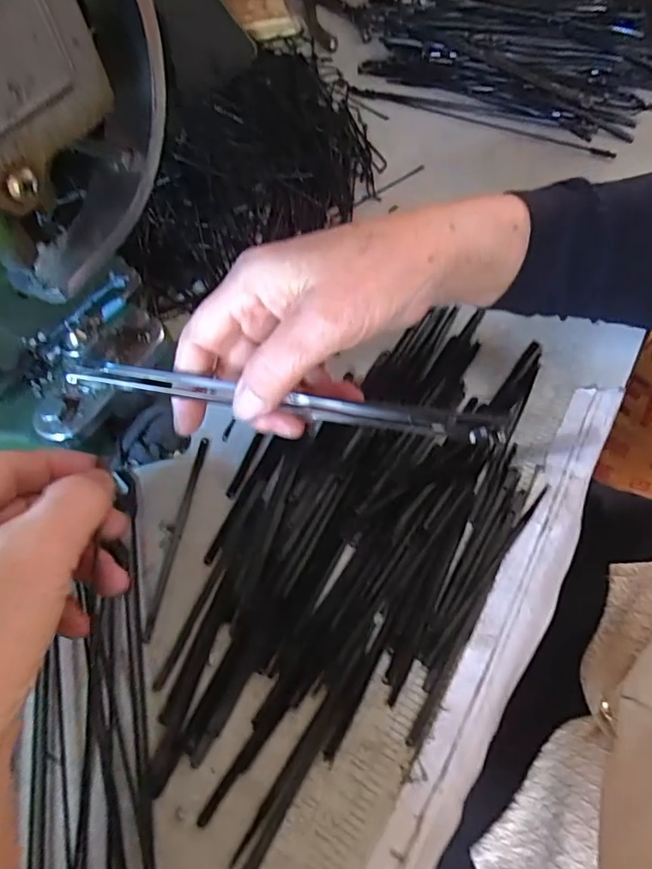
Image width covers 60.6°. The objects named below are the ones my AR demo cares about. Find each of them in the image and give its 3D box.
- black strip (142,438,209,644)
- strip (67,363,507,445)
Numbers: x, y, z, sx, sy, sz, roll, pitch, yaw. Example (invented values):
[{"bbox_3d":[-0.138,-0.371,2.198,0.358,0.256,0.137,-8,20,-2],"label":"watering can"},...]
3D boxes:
[{"bbox_3d":[-0.070,0.046,0.263,0.005,0.004,0.099,6,60,8],"label":"black strip"},{"bbox_3d":[-0.014,-0.014,0.242,0.187,0.004,0.013,7,98,-3],"label":"strip"}]

